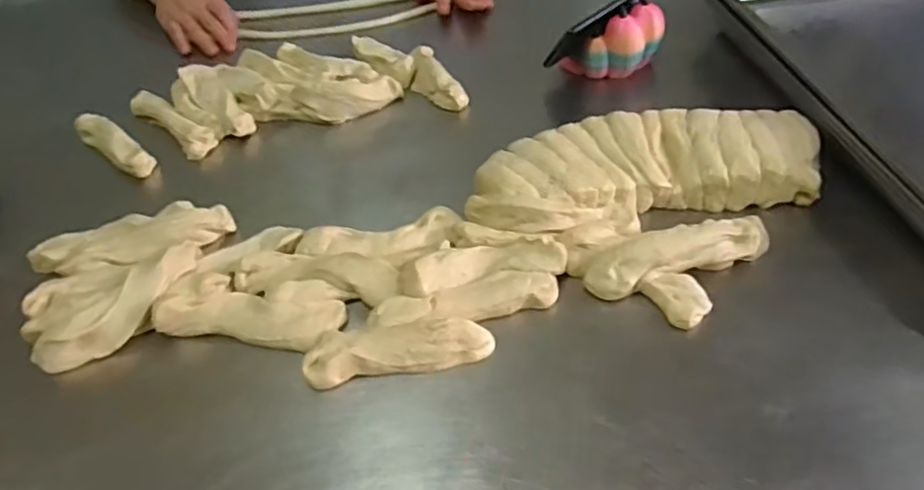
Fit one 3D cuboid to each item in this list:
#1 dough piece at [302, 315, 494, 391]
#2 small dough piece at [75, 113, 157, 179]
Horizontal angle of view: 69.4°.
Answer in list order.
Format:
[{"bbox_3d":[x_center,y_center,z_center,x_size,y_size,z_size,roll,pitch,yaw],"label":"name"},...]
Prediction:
[{"bbox_3d":[-0.047,0.077,0.505,0.136,0.021,0.044,-4,45,2],"label":"dough piece"},{"bbox_3d":[-0.384,-0.113,0.730,0.126,0.025,0.035,30,56,31],"label":"small dough piece"}]

